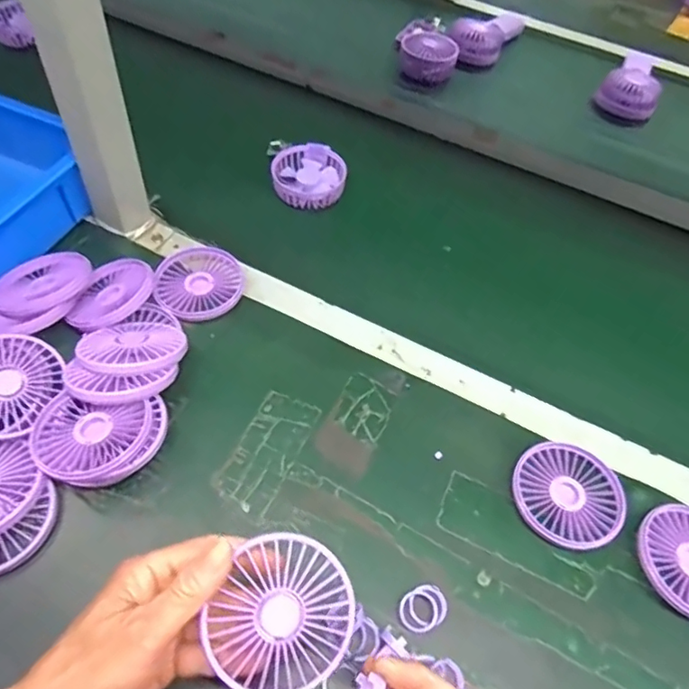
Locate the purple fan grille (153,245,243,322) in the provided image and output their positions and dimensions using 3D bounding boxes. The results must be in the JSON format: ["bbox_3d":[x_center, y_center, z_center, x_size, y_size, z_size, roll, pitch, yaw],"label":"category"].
[{"bbox_3d":[-0.146,-0.064,0.553,0.082,0.015,0.092,-3,56,-9],"label":"purple fan grille"}]

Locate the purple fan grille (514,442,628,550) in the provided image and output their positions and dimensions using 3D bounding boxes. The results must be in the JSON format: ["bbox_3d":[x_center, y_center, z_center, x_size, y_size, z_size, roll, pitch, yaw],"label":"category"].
[{"bbox_3d":[0.186,0.125,0.456,0.087,0.014,0.086,3,55,-4],"label":"purple fan grille"}]

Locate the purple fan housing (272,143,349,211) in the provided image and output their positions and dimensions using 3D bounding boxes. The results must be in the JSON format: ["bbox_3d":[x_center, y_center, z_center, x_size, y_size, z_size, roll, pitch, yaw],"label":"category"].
[{"bbox_3d":[-0.043,-0.209,0.674,0.087,0.029,0.084,3,55,-4],"label":"purple fan housing"}]

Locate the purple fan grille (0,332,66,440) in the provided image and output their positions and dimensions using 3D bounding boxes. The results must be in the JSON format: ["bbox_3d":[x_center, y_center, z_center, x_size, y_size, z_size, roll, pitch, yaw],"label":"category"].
[{"bbox_3d":[-0.274,0.031,0.438,0.079,0.019,0.082,3,55,-4],"label":"purple fan grille"}]

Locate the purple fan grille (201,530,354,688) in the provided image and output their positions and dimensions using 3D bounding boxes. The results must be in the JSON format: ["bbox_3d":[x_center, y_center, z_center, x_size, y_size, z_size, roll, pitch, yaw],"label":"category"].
[{"bbox_3d":[-0.035,0.157,0.315,0.077,0.007,0.085,30,73,-2],"label":"purple fan grille"}]

